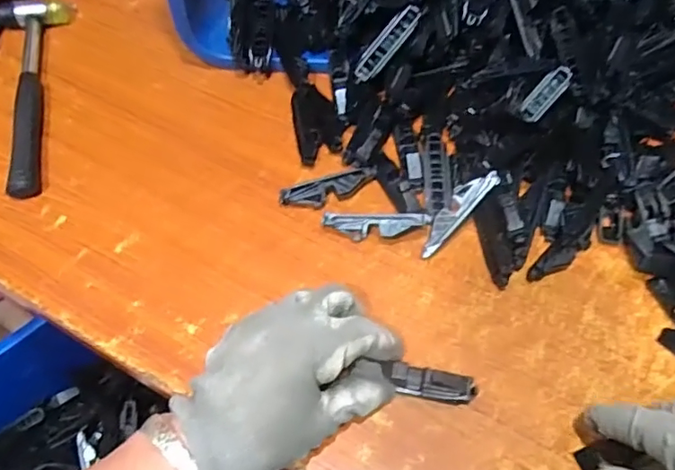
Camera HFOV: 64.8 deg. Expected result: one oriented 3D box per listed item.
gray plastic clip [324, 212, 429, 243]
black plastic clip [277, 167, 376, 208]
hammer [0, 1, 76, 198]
[{"bbox_3d":[0.029,-0.006,0.408,0.080,0.021,0.016,4,58,1],"label":"gray plastic clip"},{"bbox_3d":[-0.005,-0.037,0.429,0.080,0.015,0.017,-20,60,-13],"label":"black plastic clip"},{"bbox_3d":[-0.275,-0.133,0.478,0.055,0.018,0.235,-11,58,-8],"label":"hammer"}]

